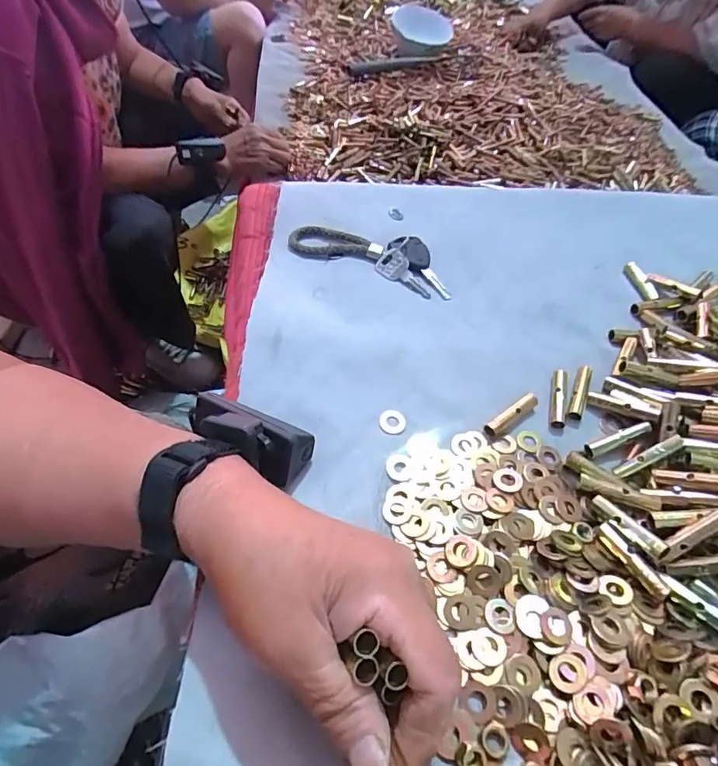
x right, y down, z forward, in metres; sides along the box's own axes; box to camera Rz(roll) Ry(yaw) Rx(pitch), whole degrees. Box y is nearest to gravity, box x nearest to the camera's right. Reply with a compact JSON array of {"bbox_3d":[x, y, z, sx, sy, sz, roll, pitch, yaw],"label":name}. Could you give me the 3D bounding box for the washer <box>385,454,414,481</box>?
[{"bbox_3d":[0.025,0.051,0.291,0.017,0.004,0.018,2,53,-3],"label":"washer"}]

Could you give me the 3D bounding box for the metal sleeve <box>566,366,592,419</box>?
[{"bbox_3d":[0.152,0.006,0.328,0.010,0.007,0.043,20,54,11],"label":"metal sleeve"}]

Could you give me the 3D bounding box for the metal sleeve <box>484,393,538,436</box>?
[{"bbox_3d":[0.101,0.020,0.314,0.046,0.009,0.009,-30,61,-24],"label":"metal sleeve"}]

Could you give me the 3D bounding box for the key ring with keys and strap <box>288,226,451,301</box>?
[{"bbox_3d":[0.013,-0.113,0.400,0.136,0.013,0.054,18,54,9],"label":"key ring with keys and strap"}]

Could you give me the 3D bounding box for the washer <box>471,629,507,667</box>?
[{"bbox_3d":[0.064,0.129,0.233,0.017,0.004,0.015,1,53,-3],"label":"washer"}]

